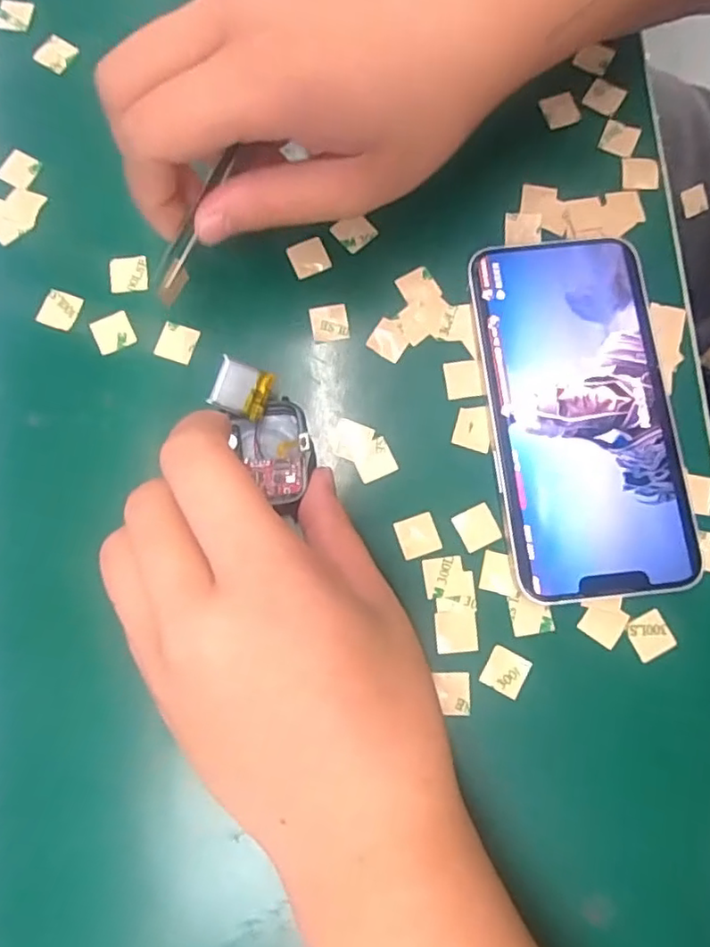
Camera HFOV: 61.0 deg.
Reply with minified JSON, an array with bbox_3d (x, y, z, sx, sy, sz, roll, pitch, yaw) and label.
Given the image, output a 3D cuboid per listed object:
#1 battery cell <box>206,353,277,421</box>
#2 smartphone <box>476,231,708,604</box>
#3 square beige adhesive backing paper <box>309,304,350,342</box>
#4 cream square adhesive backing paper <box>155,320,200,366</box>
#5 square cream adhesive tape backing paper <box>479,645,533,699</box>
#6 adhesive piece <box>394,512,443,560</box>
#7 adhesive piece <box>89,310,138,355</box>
[{"bbox_3d":[-0.042,-0.032,0.227,0.021,0.004,0.019,19,91,-32],"label":"battery cell"},{"bbox_3d":[0.088,-0.025,0.240,0.069,0.009,0.141,-6,79,-1],"label":"smartphone"},{"bbox_3d":[-0.010,-0.063,0.250,0.015,0.004,0.015,-9,79,-2],"label":"square beige adhesive backing paper"},{"bbox_3d":[-0.074,-0.054,0.248,0.015,0.004,0.016,16,80,3],"label":"cream square adhesive backing paper"},{"bbox_3d":[0.057,0.074,0.225,0.015,0.004,0.015,28,80,5],"label":"square cream adhesive tape backing paper"},{"bbox_3d":[0.025,0.024,0.233,0.016,0.004,0.015,-19,80,-4],"label":"adhesive piece"},{"bbox_3d":[-0.100,-0.058,0.249,0.016,0.004,0.015,-26,82,-6],"label":"adhesive piece"}]

